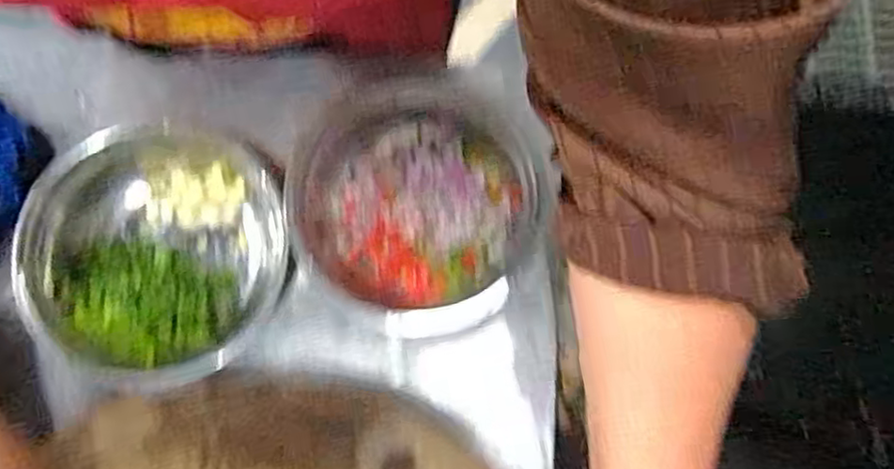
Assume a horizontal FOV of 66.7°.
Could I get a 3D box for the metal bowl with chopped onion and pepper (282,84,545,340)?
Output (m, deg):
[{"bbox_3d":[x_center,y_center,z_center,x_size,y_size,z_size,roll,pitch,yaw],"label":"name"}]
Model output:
[{"bbox_3d":[-0.023,-0.025,0.512,0.180,0.045,0.194,0,78,-1],"label":"metal bowl with chopped onion and pepper"}]

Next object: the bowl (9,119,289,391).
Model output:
[{"bbox_3d":[-0.208,0.009,0.501,0.180,0.048,0.195,-3,78,-2],"label":"bowl"}]

